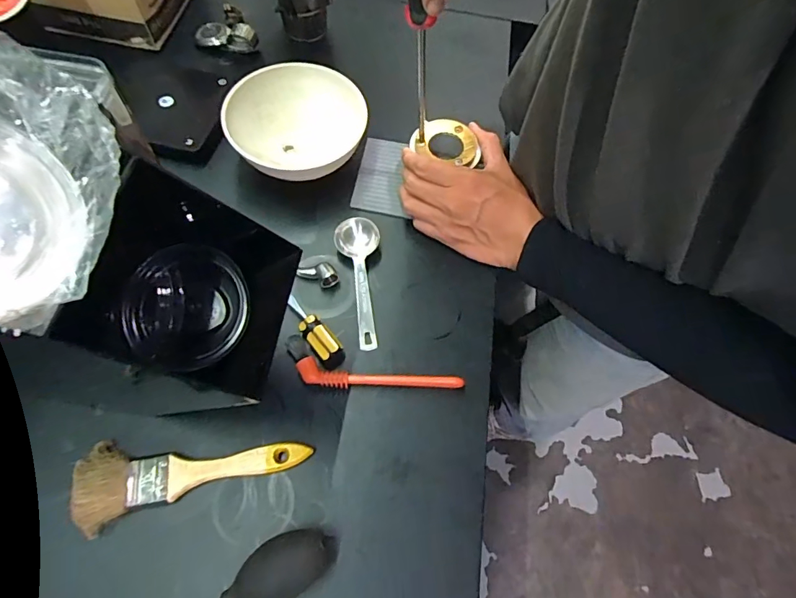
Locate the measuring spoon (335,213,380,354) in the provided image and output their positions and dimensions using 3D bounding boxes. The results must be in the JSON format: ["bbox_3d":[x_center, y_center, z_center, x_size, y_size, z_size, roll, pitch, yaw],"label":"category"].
[{"bbox_3d":[-0.033,-0.017,0.433,0.041,0.017,0.131,-8,66,-7],"label":"measuring spoon"}]

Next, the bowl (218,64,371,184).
[{"bbox_3d":[-0.107,-0.184,0.483,0.123,0.061,0.131,1,66,-3],"label":"bowl"}]

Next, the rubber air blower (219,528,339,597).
[{"bbox_3d":[-0.087,0.196,0.323,0.087,0.036,0.039,-27,70,-15],"label":"rubber air blower"}]

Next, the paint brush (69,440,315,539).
[{"bbox_3d":[-0.157,0.139,0.352,0.169,0.025,0.058,-3,66,-5],"label":"paint brush"}]

